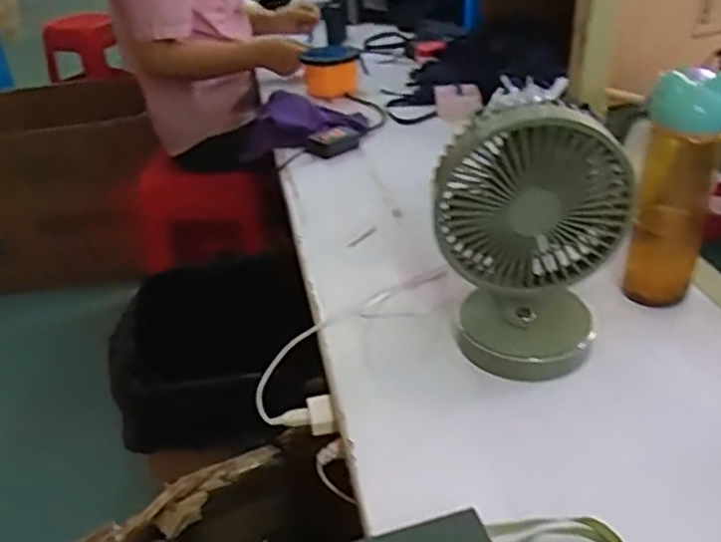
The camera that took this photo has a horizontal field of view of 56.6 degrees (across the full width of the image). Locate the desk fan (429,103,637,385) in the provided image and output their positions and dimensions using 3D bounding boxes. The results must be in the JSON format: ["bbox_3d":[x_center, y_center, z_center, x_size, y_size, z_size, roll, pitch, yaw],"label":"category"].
[{"bbox_3d":[0.150,-0.025,0.582,0.167,0.212,0.098,-3,33,3],"label":"desk fan"}]

